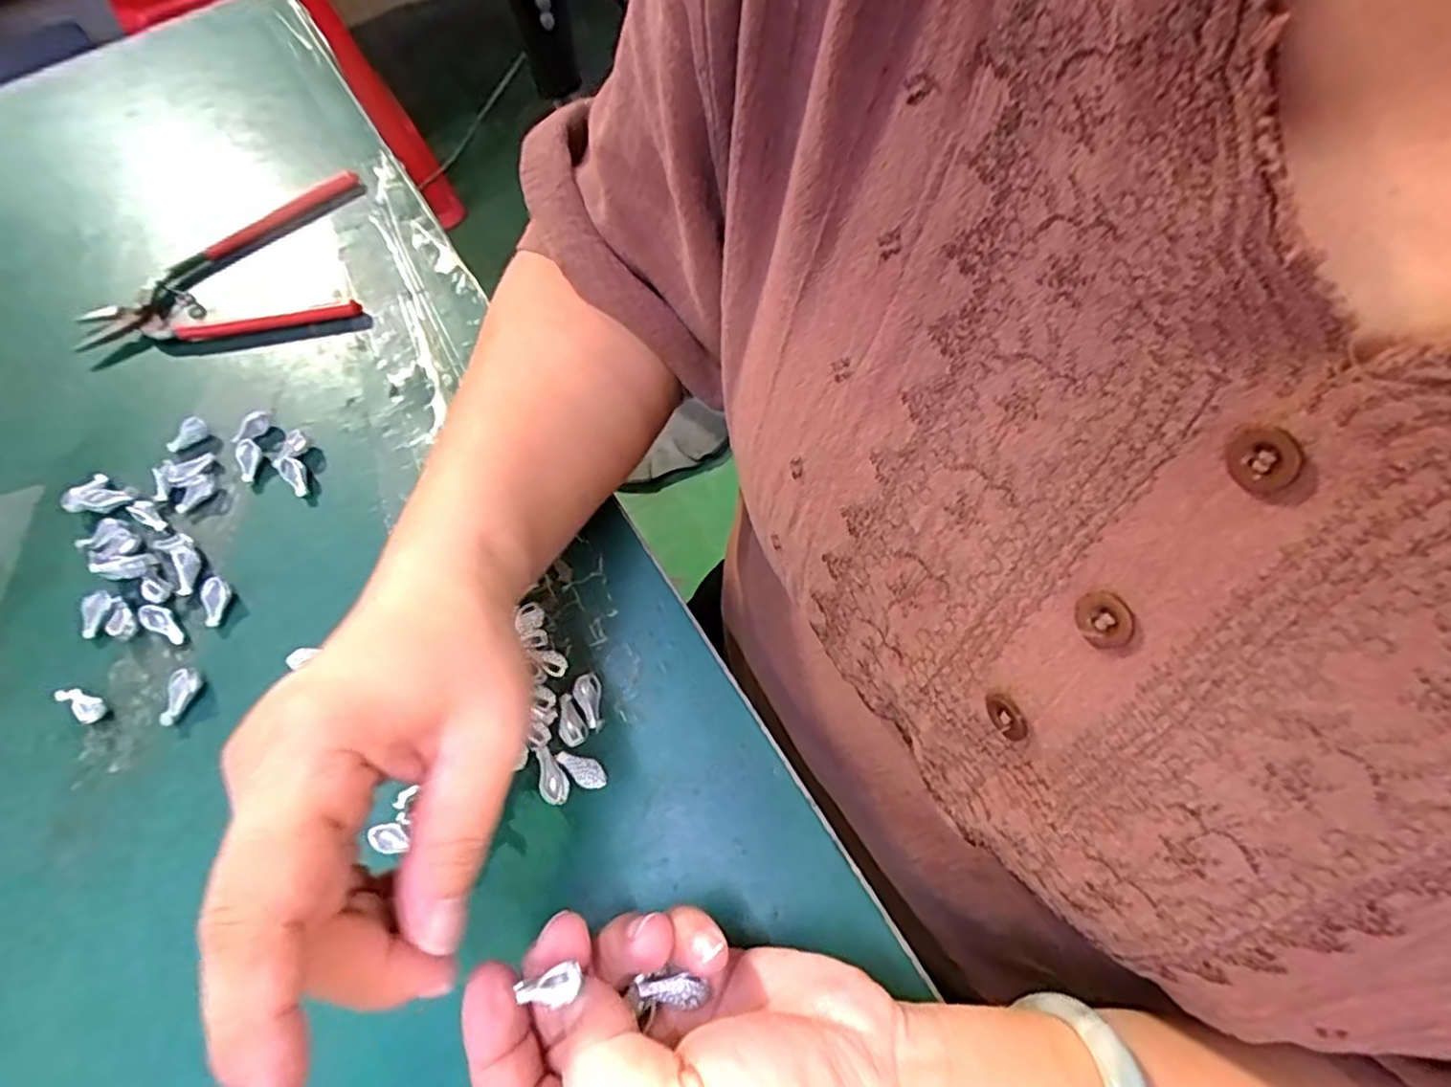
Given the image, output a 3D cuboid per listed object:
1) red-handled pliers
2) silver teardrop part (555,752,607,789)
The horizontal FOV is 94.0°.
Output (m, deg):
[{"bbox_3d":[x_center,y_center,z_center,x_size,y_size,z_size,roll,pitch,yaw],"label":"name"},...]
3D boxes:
[{"bbox_3d":[-0.283,-0.153,0.381,0.148,0.012,0.108,-15,65,-4],"label":"red-handled pliers"},{"bbox_3d":[-0.056,0.088,0.260,0.021,0.006,0.011,13,67,9],"label":"silver teardrop part"}]

